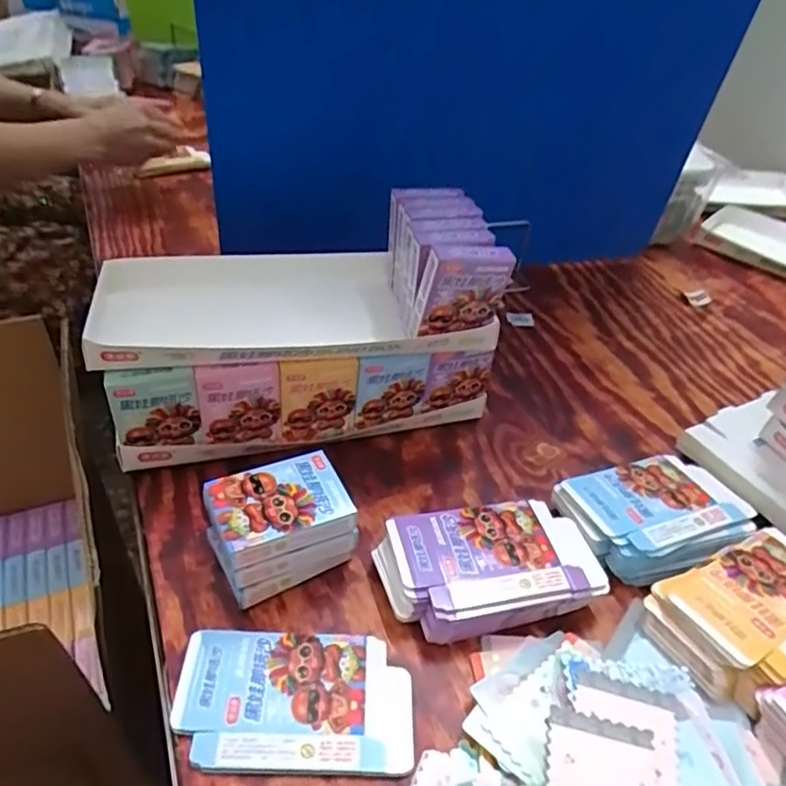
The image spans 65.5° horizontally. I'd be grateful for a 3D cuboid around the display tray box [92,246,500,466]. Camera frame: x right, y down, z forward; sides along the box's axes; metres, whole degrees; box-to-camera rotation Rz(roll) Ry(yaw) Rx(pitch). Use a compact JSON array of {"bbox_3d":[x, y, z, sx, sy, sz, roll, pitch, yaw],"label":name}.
[{"bbox_3d":[-0.089,-0.040,0.579,0.330,0.127,0.156,-7,42,-13],"label":"display tray box"}]

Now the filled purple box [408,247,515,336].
[{"bbox_3d":[0.056,-0.084,0.499,0.074,0.070,0.026,-6,42,-12],"label":"filled purple box"}]

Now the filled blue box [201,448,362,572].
[{"bbox_3d":[-0.081,0.081,0.440,0.094,0.023,0.065,-17,45,-24],"label":"filled blue box"}]

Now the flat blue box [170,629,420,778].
[{"bbox_3d":[-0.063,0.197,0.394,0.148,0.009,0.085,3,41,-2],"label":"flat blue box"}]

